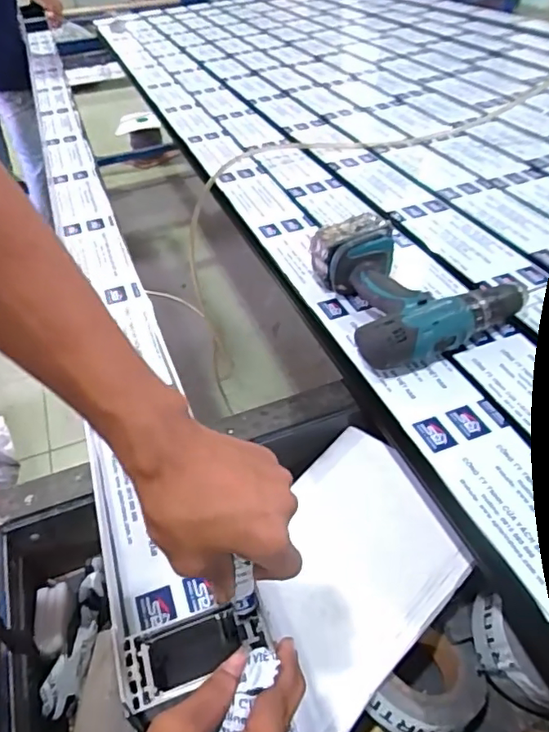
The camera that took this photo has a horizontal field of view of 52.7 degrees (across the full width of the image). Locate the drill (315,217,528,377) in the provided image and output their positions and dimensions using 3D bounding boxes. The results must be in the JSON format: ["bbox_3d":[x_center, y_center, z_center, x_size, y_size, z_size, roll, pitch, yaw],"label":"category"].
[{"bbox_3d":[0.165,-0.109,0.714,0.205,0.079,0.230,-21,45,-15],"label":"drill"}]

